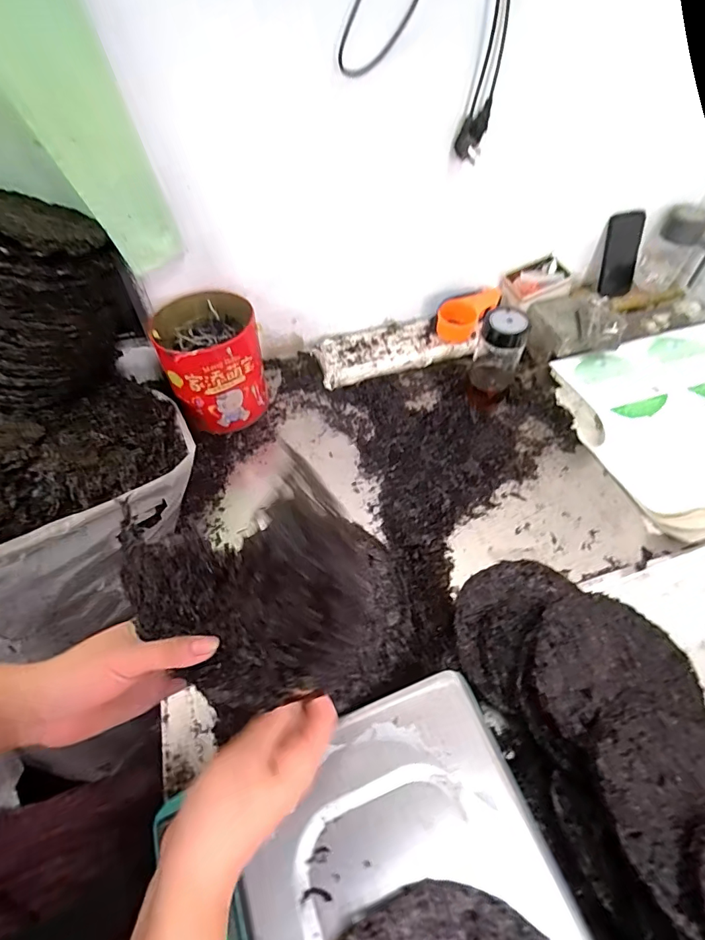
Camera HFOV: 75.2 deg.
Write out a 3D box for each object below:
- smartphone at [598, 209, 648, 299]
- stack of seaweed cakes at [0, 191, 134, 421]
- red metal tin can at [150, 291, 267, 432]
[{"bbox_3d":[0.587,-0.470,1.001,0.078,0.173,0.012,-11,41,4],"label":"smartphone"},{"bbox_3d":[-0.463,-0.247,0.647,0.251,0.258,0.195,-27,58,-18],"label":"stack of seaweed cakes"},{"bbox_3d":[-0.239,-0.186,0.801,0.154,0.176,0.160,0,54,0],"label":"red metal tin can"}]

